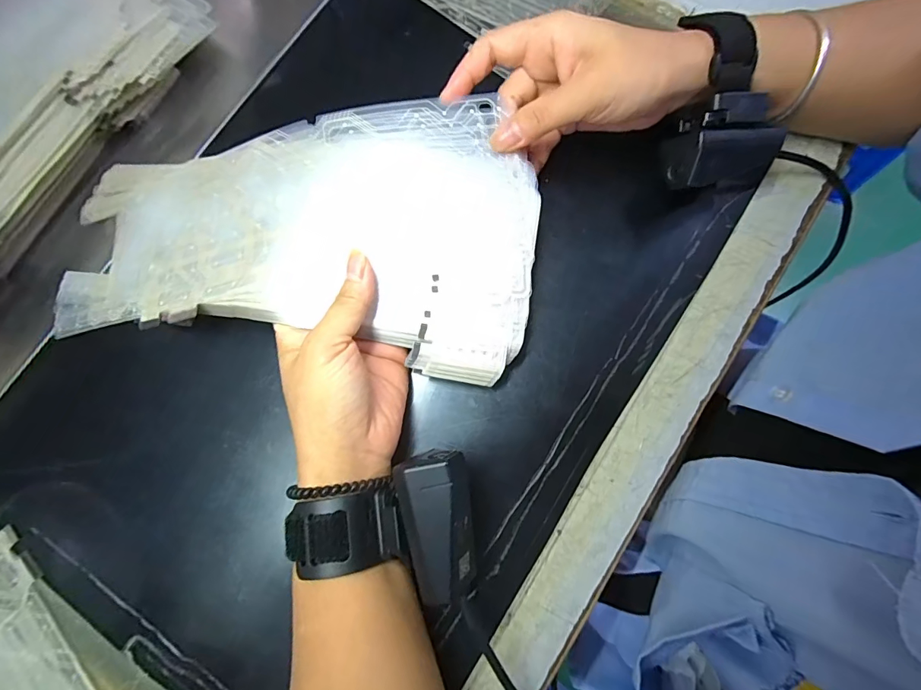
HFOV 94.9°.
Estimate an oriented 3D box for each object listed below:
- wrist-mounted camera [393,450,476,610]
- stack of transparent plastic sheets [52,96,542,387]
[{"bbox_3d":[-0.010,0.092,0.215,0.033,0.023,0.076,-8,94,0],"label":"wrist-mounted camera"},{"bbox_3d":[-0.101,-0.073,0.259,0.289,0.036,0.155,6,79,2],"label":"stack of transparent plastic sheets"}]

